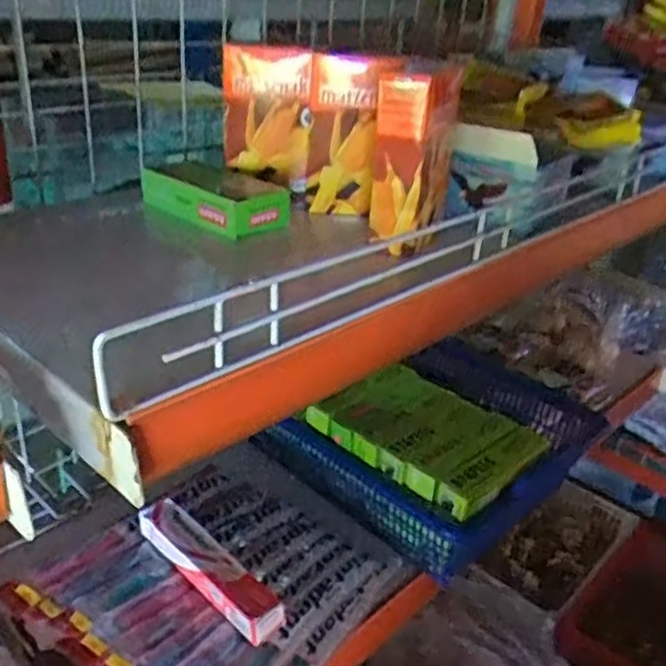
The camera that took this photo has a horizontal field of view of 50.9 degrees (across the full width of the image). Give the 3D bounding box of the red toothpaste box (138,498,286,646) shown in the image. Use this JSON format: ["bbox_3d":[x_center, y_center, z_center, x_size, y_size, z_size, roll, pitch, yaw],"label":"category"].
[{"bbox_3d":[-0.106,0.199,0.590,0.167,0.035,0.034,28,36,37],"label":"red toothpaste box"}]

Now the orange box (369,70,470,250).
[{"bbox_3d":[0.064,-0.139,0.528,0.044,0.121,0.117,13,29,16],"label":"orange box"}]

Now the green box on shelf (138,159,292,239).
[{"bbox_3d":[-0.096,-0.112,0.571,0.127,0.034,0.060,27,36,36],"label":"green box on shelf"}]

